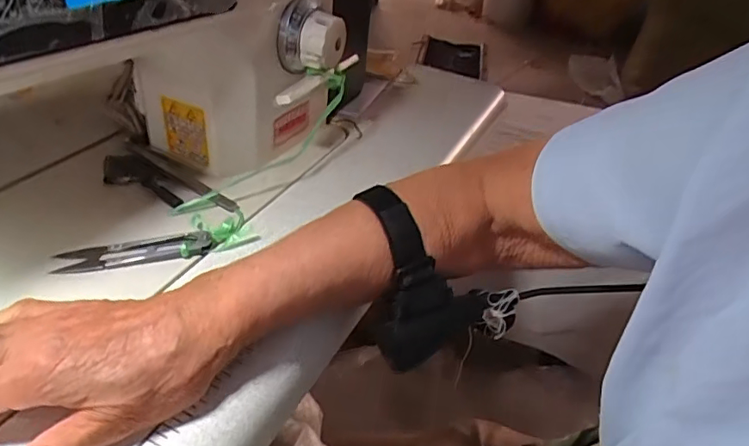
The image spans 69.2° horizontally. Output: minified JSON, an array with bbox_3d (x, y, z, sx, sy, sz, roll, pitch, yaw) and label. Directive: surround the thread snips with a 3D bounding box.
[{"bbox_3d":[-0.163,0.020,0.372,0.098,0.013,0.022,-8,38,-18],"label":"thread snips"}]

